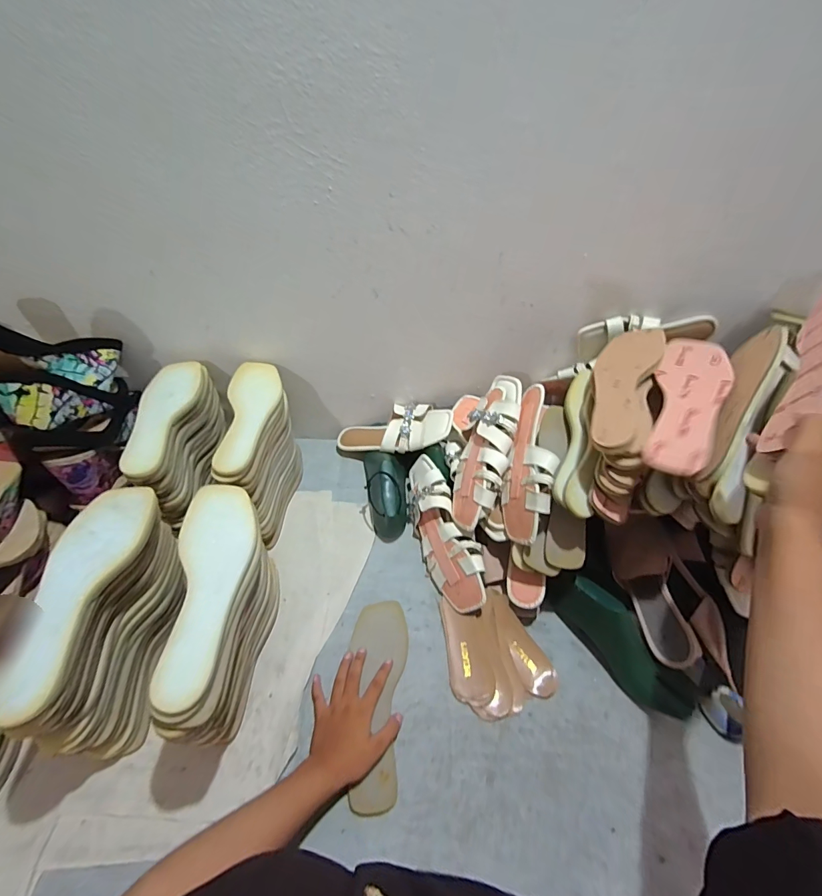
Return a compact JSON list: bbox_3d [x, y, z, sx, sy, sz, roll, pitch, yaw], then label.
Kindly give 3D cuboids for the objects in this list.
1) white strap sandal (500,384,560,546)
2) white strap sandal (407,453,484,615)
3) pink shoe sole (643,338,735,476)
[{"bbox_3d":[0.183,0.021,0.626,0.059,0.076,0.242,8,78,1],"label":"white strap sandal"},{"bbox_3d":[0.052,0.143,0.702,0.065,0.107,0.274,18,35,-47],"label":"white strap sandal"},{"bbox_3d":[0.349,-0.064,0.517,0.076,0.045,0.237,27,52,17],"label":"pink shoe sole"}]

